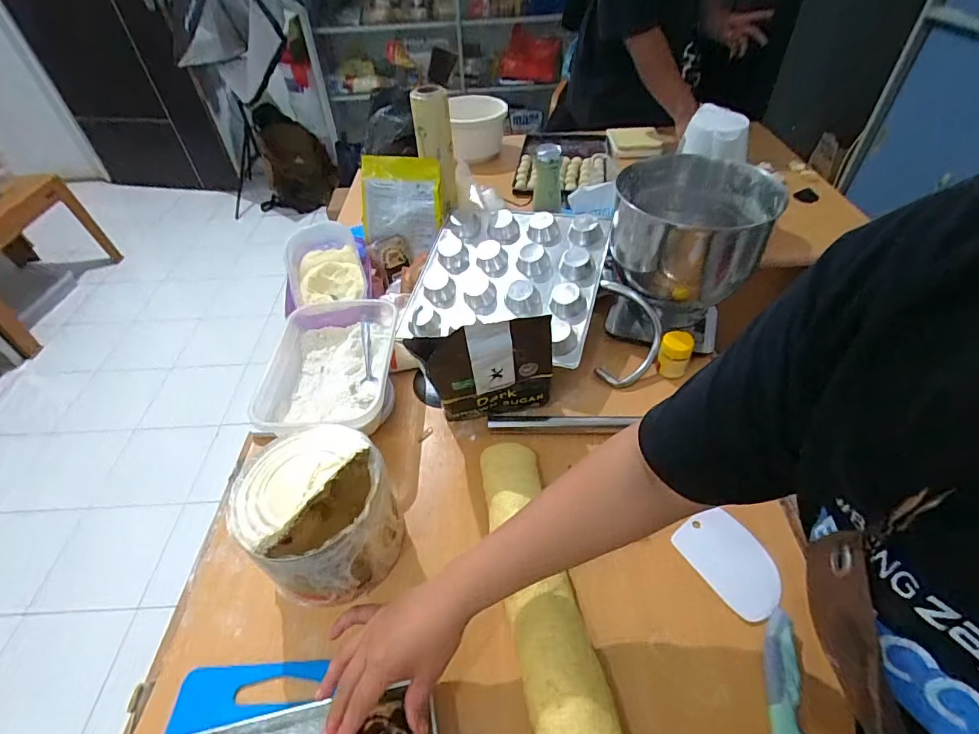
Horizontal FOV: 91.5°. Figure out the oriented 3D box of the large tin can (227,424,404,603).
[{"bbox_3d":[-0.182,0.169,0.534,0.145,0.139,0.145,-1,45,1],"label":"large tin can"}]

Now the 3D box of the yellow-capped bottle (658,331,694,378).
[{"bbox_3d":[0.280,-0.020,0.720,0.044,0.056,0.042,-1,45,1],"label":"yellow-capped bottle"}]

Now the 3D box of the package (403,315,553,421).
[{"bbox_3d":[-0.003,0.014,0.626,0.168,0.209,0.040,-7,46,-4],"label":"package"}]

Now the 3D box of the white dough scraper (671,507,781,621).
[{"bbox_3d":[0.265,0.212,0.523,0.071,0.004,0.111,-39,66,-6],"label":"white dough scraper"}]

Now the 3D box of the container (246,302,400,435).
[{"bbox_3d":[-0.241,0.013,0.700,0.203,0.074,0.242,-5,45,-2],"label":"container"}]

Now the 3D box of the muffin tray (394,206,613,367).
[{"bbox_3d":[0.029,-0.151,0.798,0.298,0.037,0.288,10,64,17],"label":"muffin tray"}]

